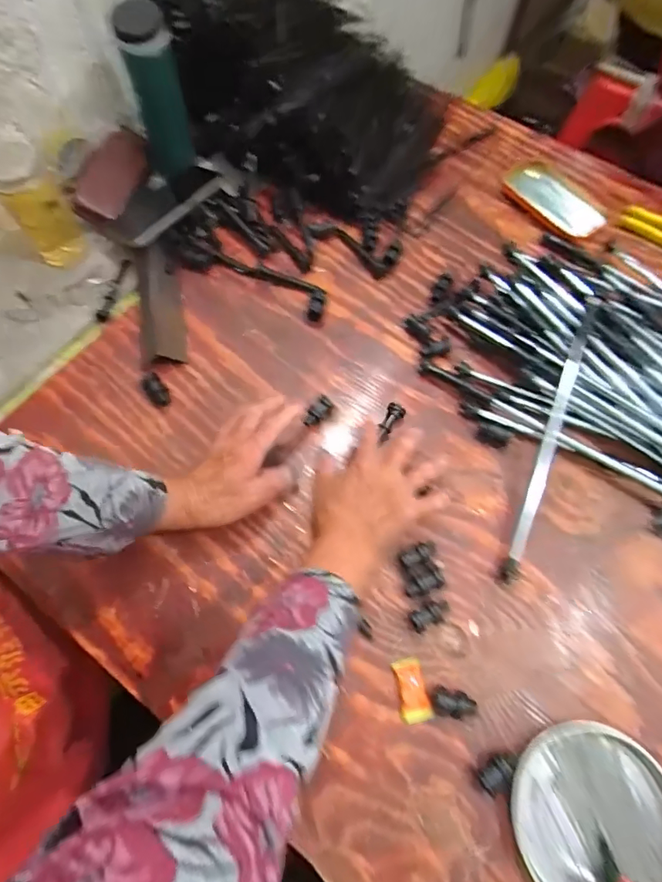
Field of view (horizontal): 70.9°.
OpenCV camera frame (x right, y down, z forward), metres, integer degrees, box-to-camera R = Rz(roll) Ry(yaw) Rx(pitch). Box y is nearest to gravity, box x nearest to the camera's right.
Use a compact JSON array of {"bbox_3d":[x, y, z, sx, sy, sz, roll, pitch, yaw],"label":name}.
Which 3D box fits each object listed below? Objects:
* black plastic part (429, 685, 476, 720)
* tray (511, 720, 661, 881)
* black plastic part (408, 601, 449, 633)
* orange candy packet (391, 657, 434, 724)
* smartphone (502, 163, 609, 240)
[{"bbox_3d":[0.106,0.231,0.408,0.039,0.017,0.022,15,69,6],"label":"black plastic part"},{"bbox_3d":[0.221,0.311,0.380,0.133,0.017,0.138,0,68,0],"label":"tray"},{"bbox_3d":[0.094,0.164,0.437,0.037,0.017,0.021,-22,69,-8],"label":"black plastic part"},{"bbox_3d":[0.072,0.225,0.419,0.026,0.004,0.051,-12,68,-4],"label":"orange candy packet"},{"bbox_3d":[0.304,-0.331,0.637,0.073,0.016,0.147,-34,72,-13],"label":"smartphone"}]

